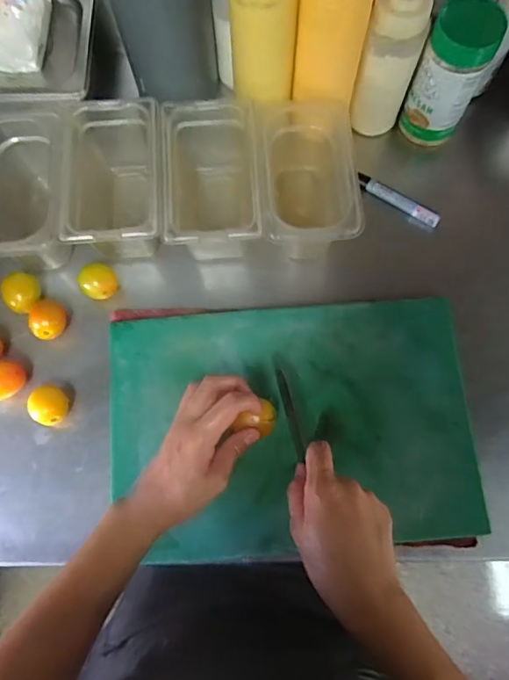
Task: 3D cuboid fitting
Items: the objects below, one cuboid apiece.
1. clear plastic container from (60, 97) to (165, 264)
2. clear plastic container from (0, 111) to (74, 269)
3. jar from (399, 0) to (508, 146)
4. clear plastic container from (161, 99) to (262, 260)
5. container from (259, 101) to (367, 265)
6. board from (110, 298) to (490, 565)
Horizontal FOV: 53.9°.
[{"bbox_3d":[-0.153,-0.181,0.588,0.109,0.105,0.188,0,75,0],"label":"clear plastic container"},{"bbox_3d":[-0.256,-0.167,0.582,0.111,0.099,0.191,1,75,1],"label":"clear plastic container"},{"bbox_3d":[0.225,-0.304,0.586,0.071,0.157,0.062,26,77,7],"label":"jar"},{"bbox_3d":[-0.048,-0.172,0.595,0.105,0.121,0.173,-2,75,0],"label":"clear plastic container"},{"bbox_3d":[0.057,-0.177,0.593,0.104,0.111,0.173,-4,75,-1],"label":"container"},{"bbox_3d":[0.039,0.091,0.543,0.383,0.017,0.258,-5,75,-1],"label":"board"}]

